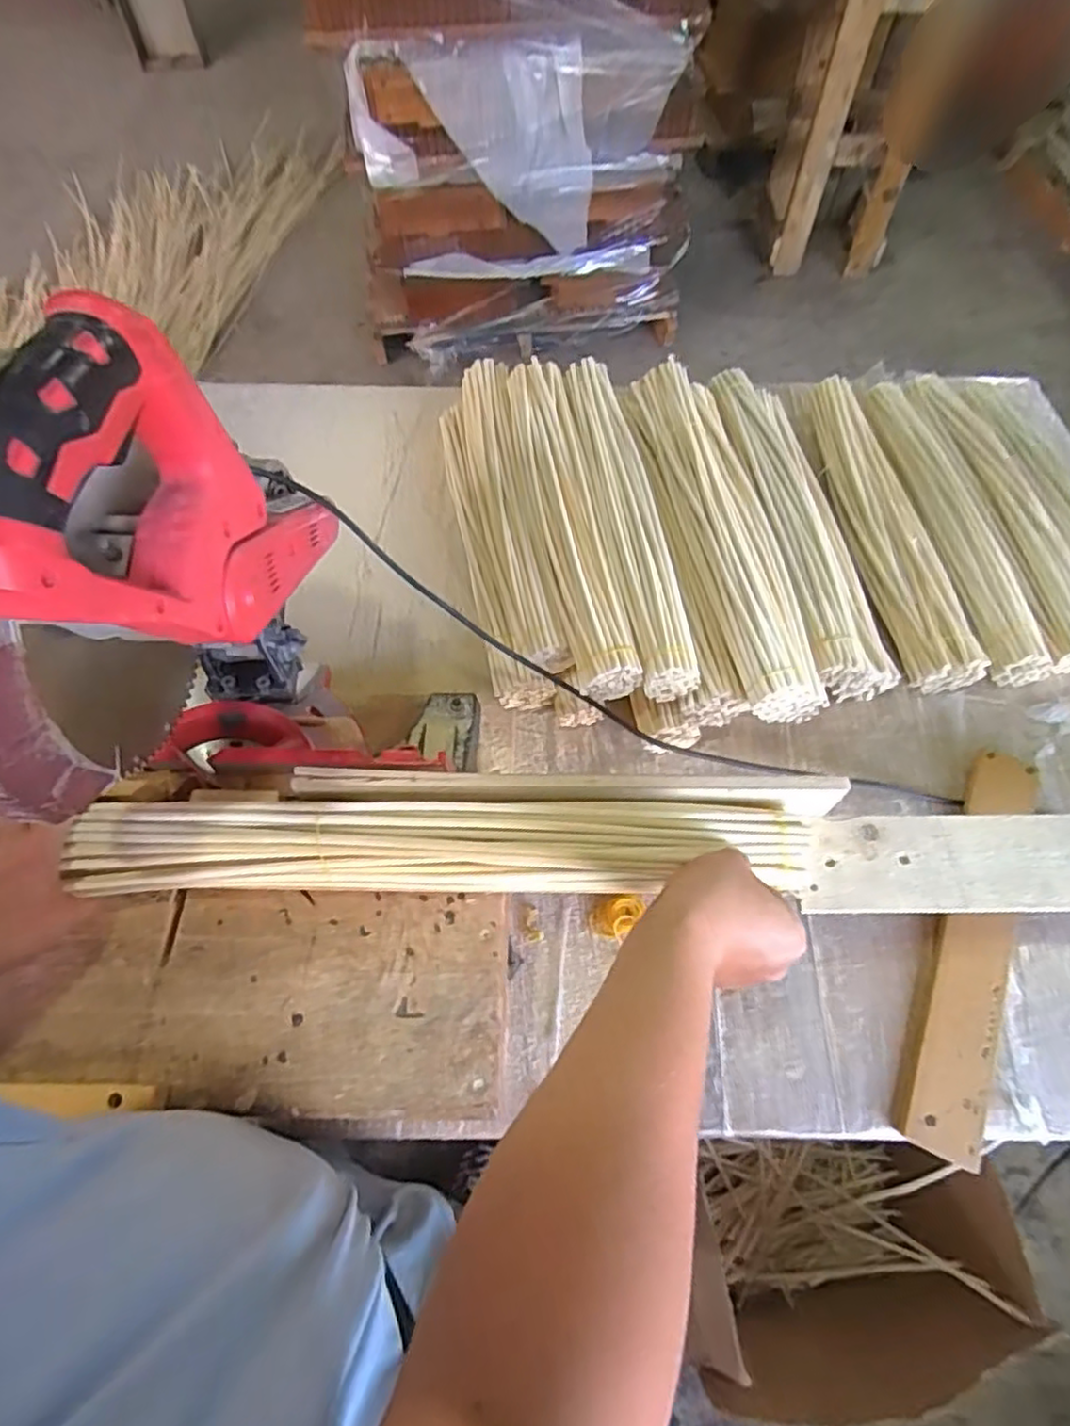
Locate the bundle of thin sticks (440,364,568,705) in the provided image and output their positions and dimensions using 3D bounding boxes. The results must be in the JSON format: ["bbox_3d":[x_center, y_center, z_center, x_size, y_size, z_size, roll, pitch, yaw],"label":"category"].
[{"bbox_3d":[-0.052,-0.243,0.816,0.093,0.091,0.485,-8,62,-5],"label":"bundle of thin sticks"}]

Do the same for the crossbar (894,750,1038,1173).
[{"bbox_3d":[0.414,0.205,0.633,0.064,0.024,0.390,23,63,11],"label":"crossbar"}]

